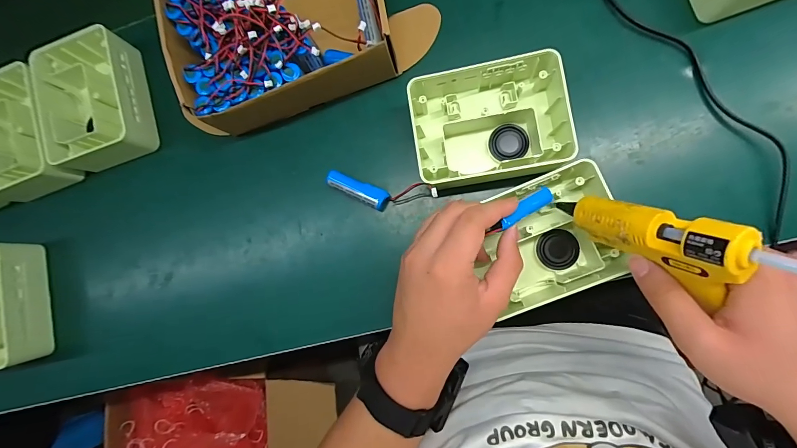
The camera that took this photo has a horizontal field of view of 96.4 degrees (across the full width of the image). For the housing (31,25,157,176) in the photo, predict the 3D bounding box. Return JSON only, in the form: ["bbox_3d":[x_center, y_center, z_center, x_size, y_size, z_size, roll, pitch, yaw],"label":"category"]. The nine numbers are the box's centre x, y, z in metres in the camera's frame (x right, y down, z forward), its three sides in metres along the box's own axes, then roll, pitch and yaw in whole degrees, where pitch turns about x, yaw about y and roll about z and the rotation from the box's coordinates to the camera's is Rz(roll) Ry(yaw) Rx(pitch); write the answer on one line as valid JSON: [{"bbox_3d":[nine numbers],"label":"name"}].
[{"bbox_3d":[-0.356,-0.142,0.418,0.111,0.045,0.148,-17,81,8],"label":"housing"}]

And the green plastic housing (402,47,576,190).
[{"bbox_3d":[0.090,-0.097,0.348,0.146,0.046,0.105,-8,83,9],"label":"green plastic housing"}]

